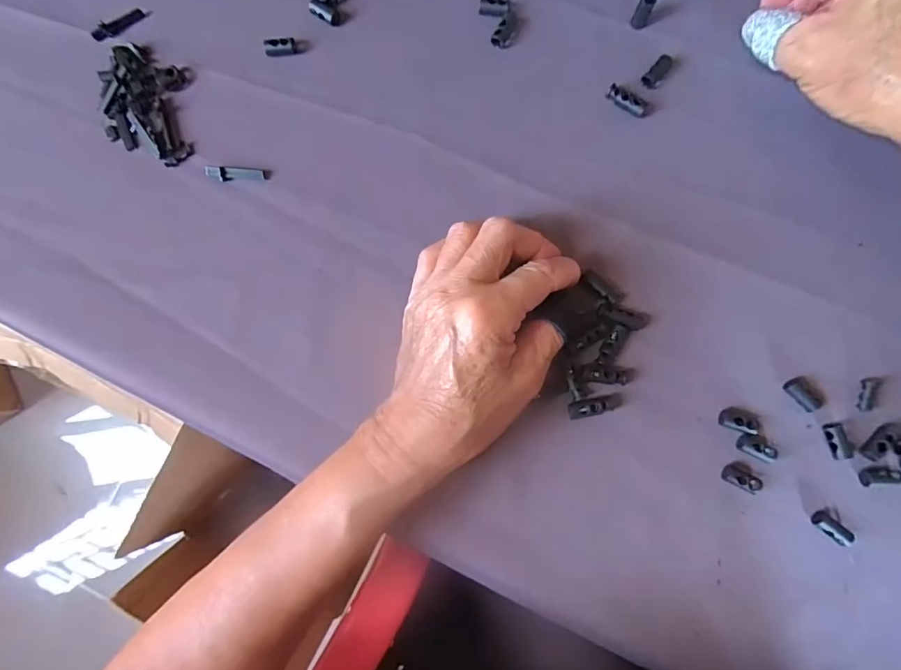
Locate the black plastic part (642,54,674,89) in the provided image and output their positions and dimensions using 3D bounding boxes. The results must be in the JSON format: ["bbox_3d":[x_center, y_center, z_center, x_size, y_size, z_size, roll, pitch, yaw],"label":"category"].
[{"bbox_3d":[0.122,-0.155,0.284,0.009,0.005,0.021,40,89,6],"label":"black plastic part"}]

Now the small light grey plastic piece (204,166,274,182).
[{"bbox_3d":[-0.131,-0.099,0.297,0.039,0.004,0.009,3,85,4],"label":"small light grey plastic piece"}]

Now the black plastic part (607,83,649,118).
[{"bbox_3d":[0.105,-0.137,0.282,0.026,0.004,0.012,33,88,6],"label":"black plastic part"}]

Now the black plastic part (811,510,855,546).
[{"bbox_3d":[0.204,0.102,0.257,0.011,0.008,0.018,-44,84,-1],"label":"black plastic part"}]

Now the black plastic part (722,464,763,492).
[{"bbox_3d":[0.159,0.078,0.262,0.022,0.004,0.010,23,87,6],"label":"black plastic part"}]

